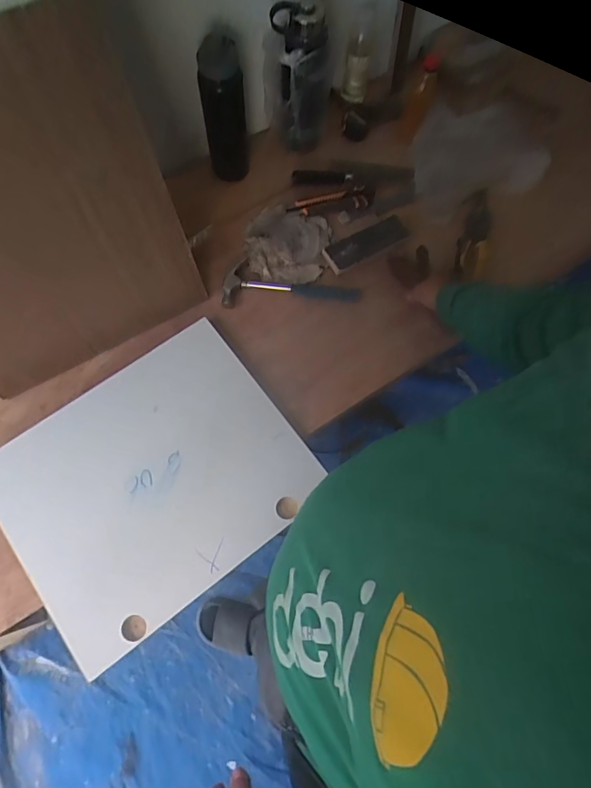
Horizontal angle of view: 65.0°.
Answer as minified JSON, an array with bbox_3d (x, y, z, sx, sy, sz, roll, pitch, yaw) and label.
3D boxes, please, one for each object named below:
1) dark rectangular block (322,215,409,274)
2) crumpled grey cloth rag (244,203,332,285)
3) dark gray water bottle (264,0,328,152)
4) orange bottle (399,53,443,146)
[{"bbox_3d":[0.135,-0.287,0.885,0.168,0.016,0.059,-30,75,-11],"label":"dark rectangular block"},{"bbox_3d":[-0.018,-0.291,0.889,0.157,0.041,0.164,11,71,2],"label":"crumpled grey cloth rag"},{"bbox_3d":[0.000,-0.551,0.833,0.103,0.244,0.080,3,71,-1],"label":"dark gray water bottle"},{"bbox_3d":[0.235,-0.559,0.880,0.049,0.164,0.067,19,72,4],"label":"orange bottle"}]

